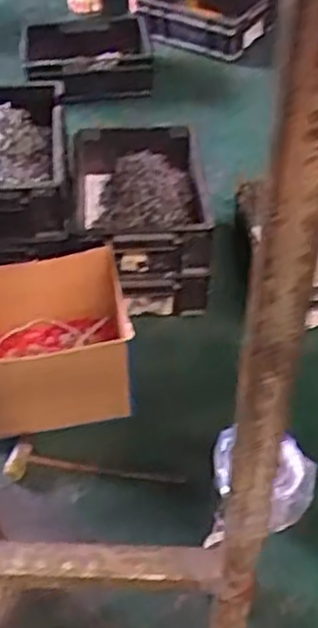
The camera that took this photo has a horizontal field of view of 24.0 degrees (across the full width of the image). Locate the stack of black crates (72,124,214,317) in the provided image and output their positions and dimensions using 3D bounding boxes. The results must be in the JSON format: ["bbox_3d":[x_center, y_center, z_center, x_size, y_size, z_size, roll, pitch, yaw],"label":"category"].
[{"bbox_3d":[-0.038,-0.192,1.469,0.249,0.184,0.347,-3,46,-3],"label":"stack of black crates"}]

